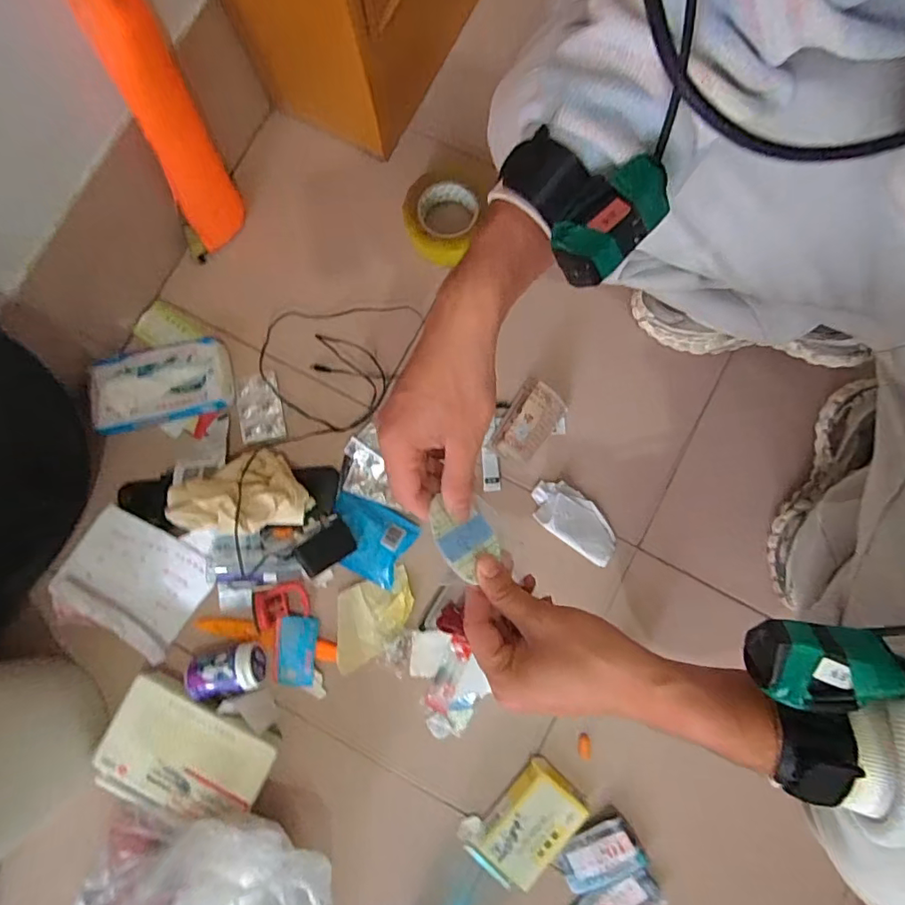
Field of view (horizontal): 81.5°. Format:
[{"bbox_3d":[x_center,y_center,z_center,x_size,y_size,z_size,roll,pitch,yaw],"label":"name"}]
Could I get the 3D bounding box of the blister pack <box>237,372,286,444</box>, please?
[{"bbox_3d":[-0.263,-0.062,0.719,0.058,0.009,0.095,-10,83,0],"label":"blister pack"}]

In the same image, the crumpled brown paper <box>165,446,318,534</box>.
[{"bbox_3d":[-0.258,0.051,0.655,0.152,0.094,0.101,-11,82,-1],"label":"crumpled brown paper"}]

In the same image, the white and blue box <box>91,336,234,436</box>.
[{"bbox_3d":[-0.387,-0.090,0.701,0.180,0.046,0.102,-14,83,-1],"label":"white and blue box"}]

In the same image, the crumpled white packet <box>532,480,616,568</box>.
[{"bbox_3d":[0.160,0.087,0.682,0.126,0.012,0.062,36,81,6],"label":"crumpled white packet"}]

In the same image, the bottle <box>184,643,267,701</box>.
[{"bbox_3d":[-0.280,0.272,0.654,0.090,0.044,0.054,-12,82,-1],"label":"bottle"}]

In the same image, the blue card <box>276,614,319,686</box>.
[{"bbox_3d":[-0.198,0.255,0.673,0.045,0.005,0.085,6,86,-10],"label":"blue card"}]

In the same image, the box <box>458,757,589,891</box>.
[{"bbox_3d":[0.087,0.453,0.638,0.093,0.024,0.139,44,85,6],"label":"box"}]

